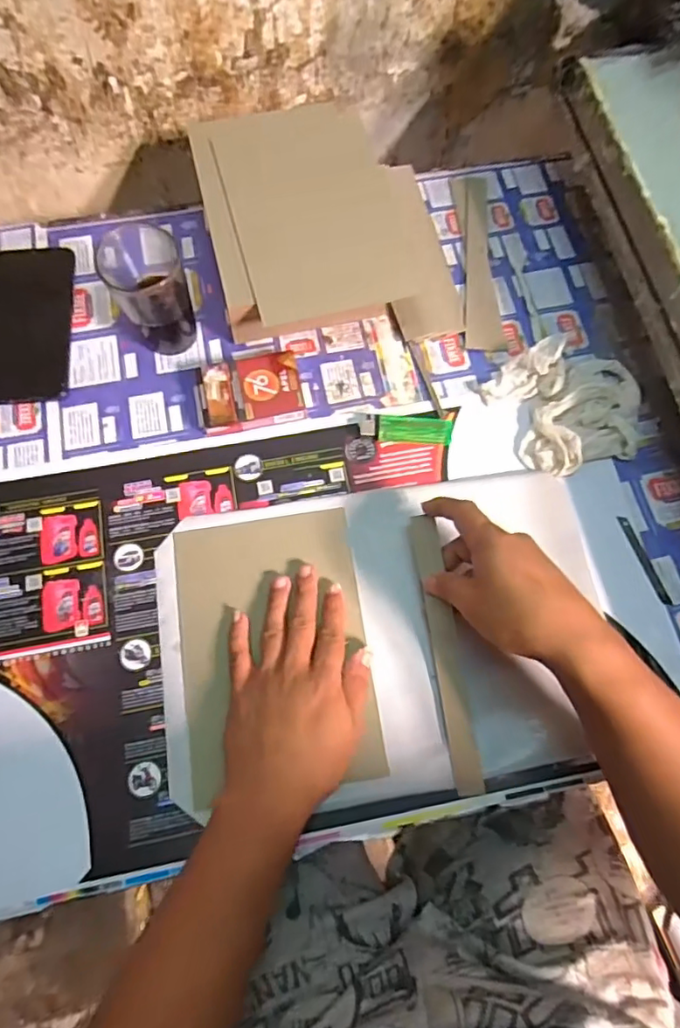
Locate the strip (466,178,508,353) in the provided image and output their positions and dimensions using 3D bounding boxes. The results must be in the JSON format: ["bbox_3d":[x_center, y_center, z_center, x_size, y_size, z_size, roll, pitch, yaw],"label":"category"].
[{"bbox_3d":[0.138,-0.255,0.546,0.036,0.005,0.205,0,72,-2],"label":"strip"}]

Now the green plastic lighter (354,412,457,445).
[{"bbox_3d":[0.059,-0.077,0.485,0.084,0.013,0.028,3,72,-1],"label":"green plastic lighter"}]

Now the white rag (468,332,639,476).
[{"bbox_3d":[0.206,-0.099,0.485,0.123,0.031,0.120,-25,75,-9],"label":"white rag"}]

